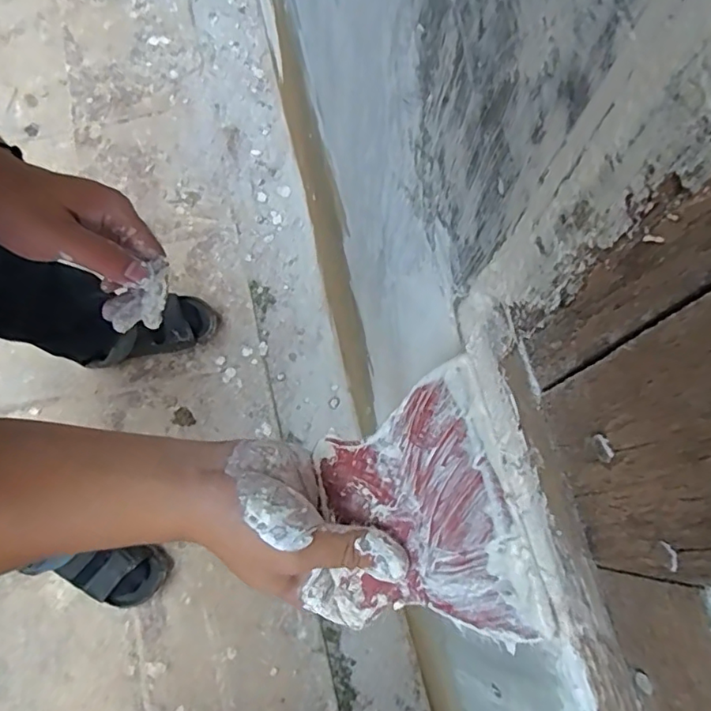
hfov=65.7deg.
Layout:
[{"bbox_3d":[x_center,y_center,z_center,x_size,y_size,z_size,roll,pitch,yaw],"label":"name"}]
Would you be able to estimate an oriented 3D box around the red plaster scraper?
[{"bbox_3d":[0.021,0.075,0.267,0.105,0.008,0.115,-22,70,31],"label":"red plaster scraper"}]

